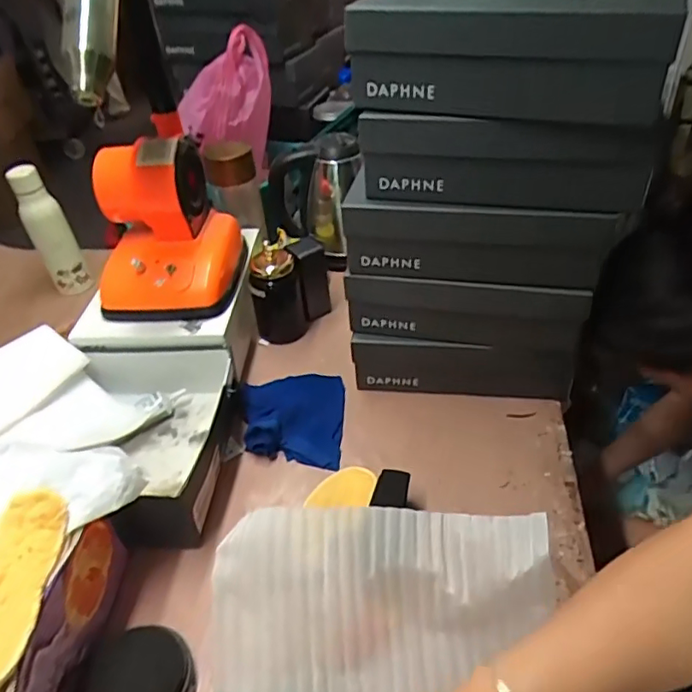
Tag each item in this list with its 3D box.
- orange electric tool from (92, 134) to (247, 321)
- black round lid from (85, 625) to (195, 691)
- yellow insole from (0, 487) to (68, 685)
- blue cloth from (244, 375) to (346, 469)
[{"bbox_3d":[-0.257,-0.172,0.824,0.178,0.192,0.189,-2,41,3],"label":"orange electric tool"},{"bbox_3d":[-0.195,0.316,0.553,0.091,0.027,0.089,-2,41,2],"label":"black round lid"},{"bbox_3d":[-0.282,0.212,0.479,0.069,0.019,0.197,1,44,3],"label":"yellow insole"},{"bbox_3d":[-0.074,0.094,0.800,0.140,0.032,0.151,-2,41,2],"label":"blue cloth"}]

